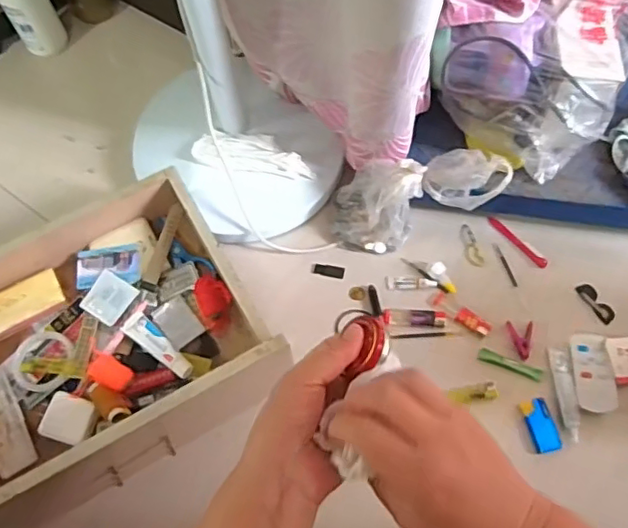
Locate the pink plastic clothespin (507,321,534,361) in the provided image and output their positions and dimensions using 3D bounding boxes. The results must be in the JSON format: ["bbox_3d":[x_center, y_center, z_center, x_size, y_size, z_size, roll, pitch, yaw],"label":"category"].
[{"bbox_3d":[0.274,0.100,0.780,0.034,0.004,0.053,13,65,8],"label":"pink plastic clothespin"}]

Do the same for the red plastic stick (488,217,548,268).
[{"bbox_3d":[0.299,-0.034,0.851,0.018,0.005,0.104,-38,69,-16],"label":"red plastic stick"}]

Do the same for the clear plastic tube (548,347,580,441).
[{"bbox_3d":[0.323,0.163,0.743,0.025,0.005,0.118,0,64,2],"label":"clear plastic tube"}]

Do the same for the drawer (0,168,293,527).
[{"bbox_3d":[-0.270,0.086,0.722,0.389,0.155,0.320,-31,67,-13],"label":"drawer"}]

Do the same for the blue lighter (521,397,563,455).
[{"bbox_3d":[0.285,0.201,0.726,0.033,0.016,0.065,-11,64,-4],"label":"blue lighter"}]

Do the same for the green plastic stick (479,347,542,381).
[{"bbox_3d":[0.258,0.132,0.765,0.082,0.006,0.019,20,66,11],"label":"green plastic stick"}]

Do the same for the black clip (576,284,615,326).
[{"bbox_3d":[0.393,0.054,0.808,0.023,0.004,0.063,-27,66,-11],"label":"black clip"}]

